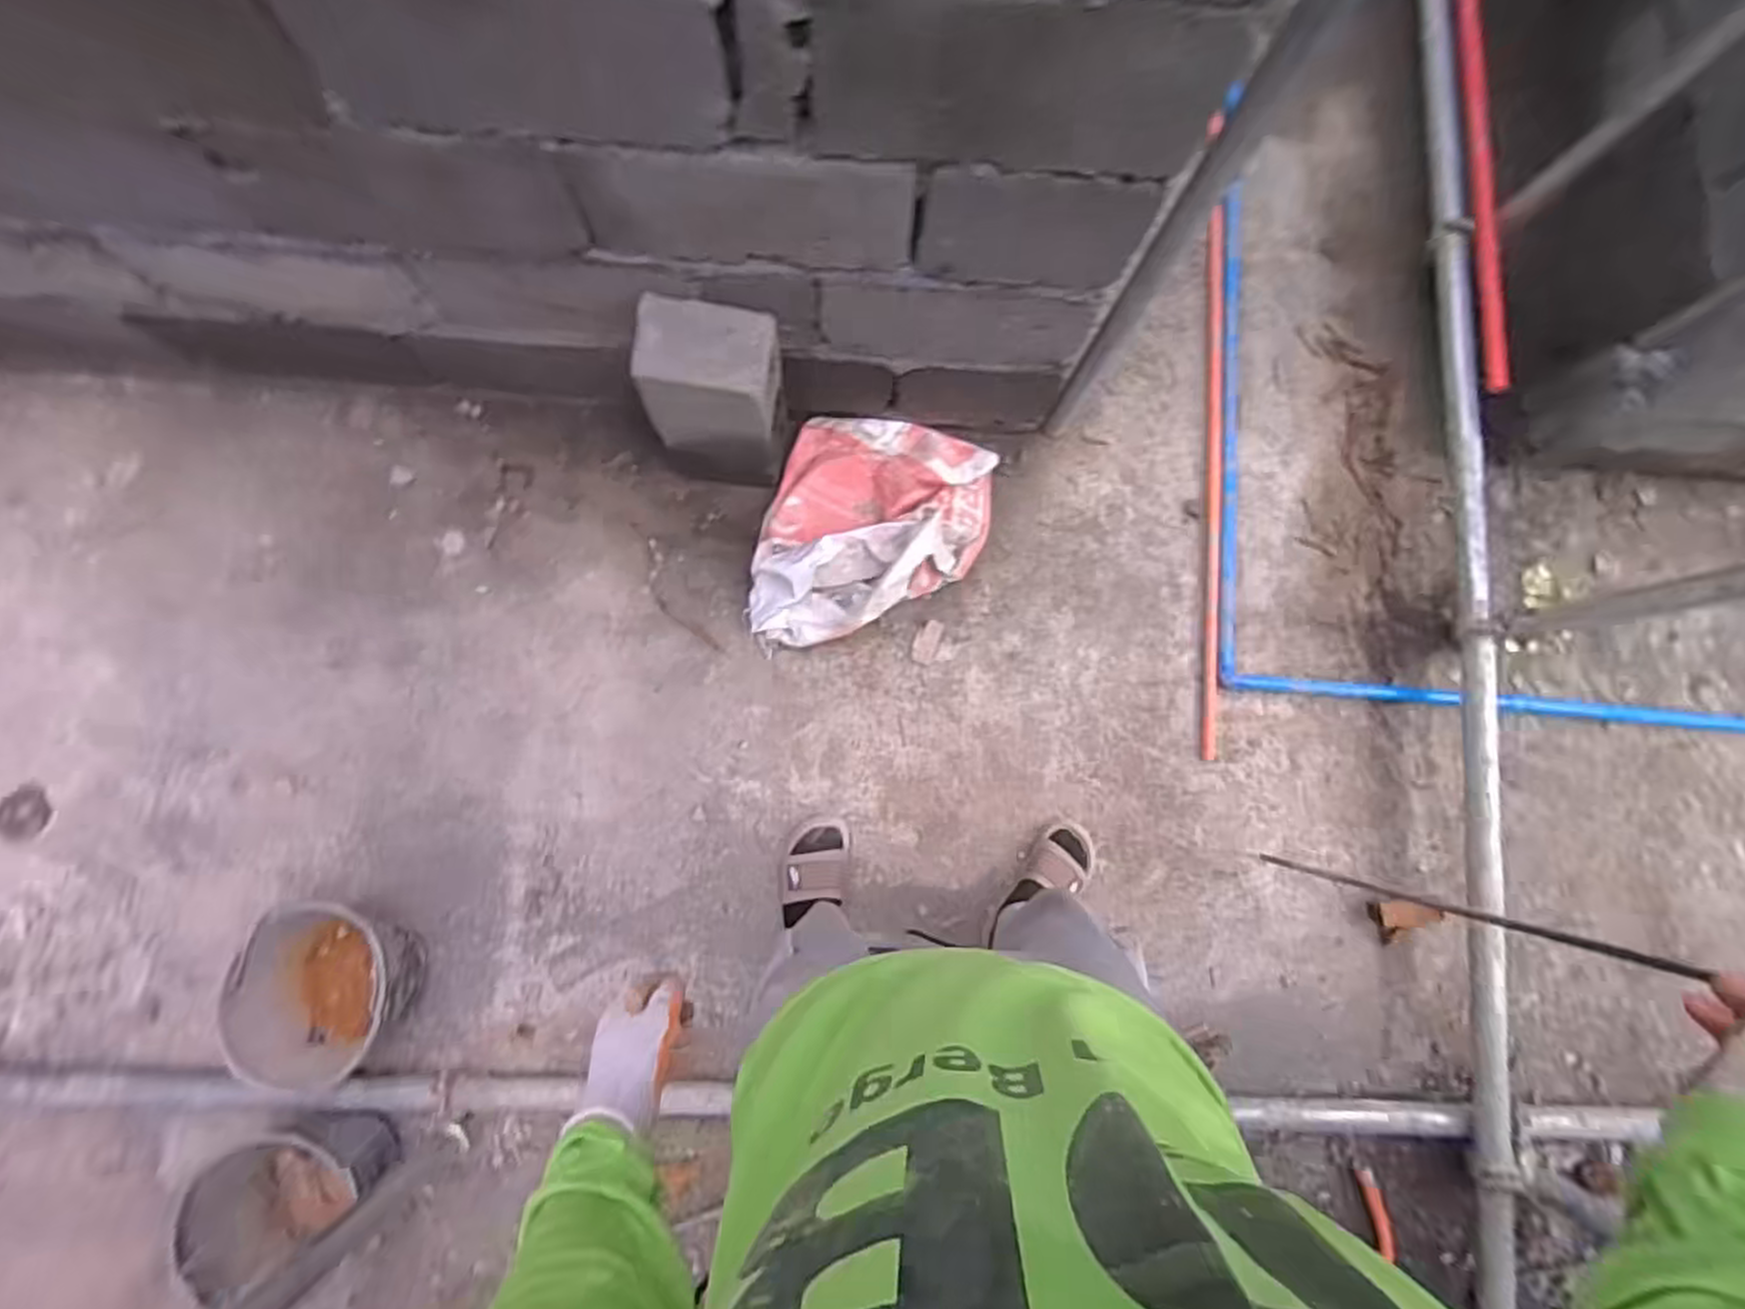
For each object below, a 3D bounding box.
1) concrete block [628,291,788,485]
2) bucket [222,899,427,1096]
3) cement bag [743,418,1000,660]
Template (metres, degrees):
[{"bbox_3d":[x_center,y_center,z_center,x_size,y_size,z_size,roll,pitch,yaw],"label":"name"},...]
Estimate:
[{"bbox_3d":[-0.247,-0.404,1.256,0.193,0.380,0.129,8,83,-2],"label":"concrete block"},{"bbox_3d":[-0.842,0.527,1.210,0.205,0.172,0.271,-7,83,-4],"label":"bucket"},{"bbox_3d":[0.007,-0.216,1.382,0.404,0.129,0.445,10,83,-2],"label":"cement bag"}]

